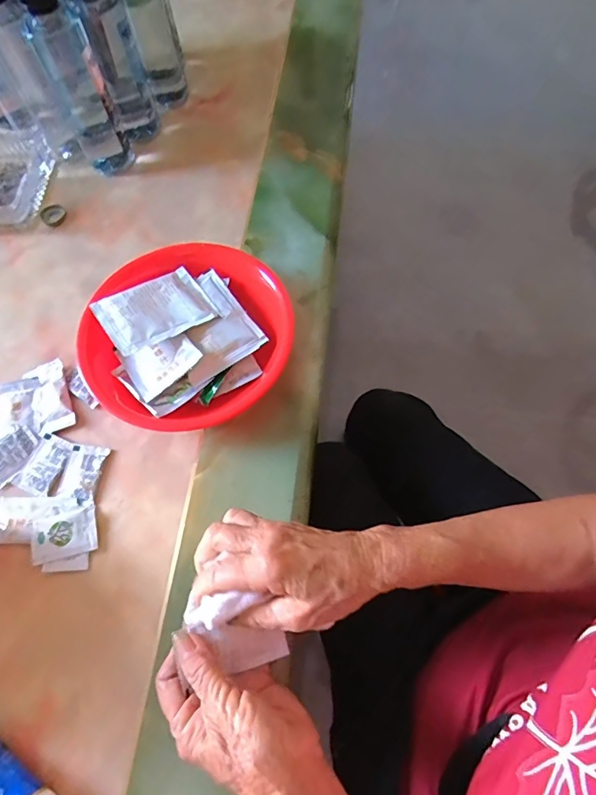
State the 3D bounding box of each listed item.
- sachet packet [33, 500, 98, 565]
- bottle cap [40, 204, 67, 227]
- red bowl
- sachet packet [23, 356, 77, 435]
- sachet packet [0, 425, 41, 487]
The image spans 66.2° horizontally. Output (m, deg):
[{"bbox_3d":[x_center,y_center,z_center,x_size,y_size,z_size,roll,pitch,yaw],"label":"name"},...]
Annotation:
[{"bbox_3d":[-0.190,0.109,0.372,0.050,0.008,0.040,-16,67,-4],"label":"sachet packet"},{"bbox_3d":[-0.278,-0.208,0.519,0.028,0.007,0.029,-1,66,3],"label":"bottle cap"},{"bbox_3d":[-0.103,-0.057,0.424,0.181,0.047,0.182,-1,66,3],"label":"red bowl"},{"bbox_3d":[-0.230,-0.001,0.423,0.034,0.009,0.069,-22,67,-6],"label":"sachet packet"},{"bbox_3d":[-0.254,0.052,0.400,0.056,0.008,0.037,-40,70,-13],"label":"sachet packet"}]

